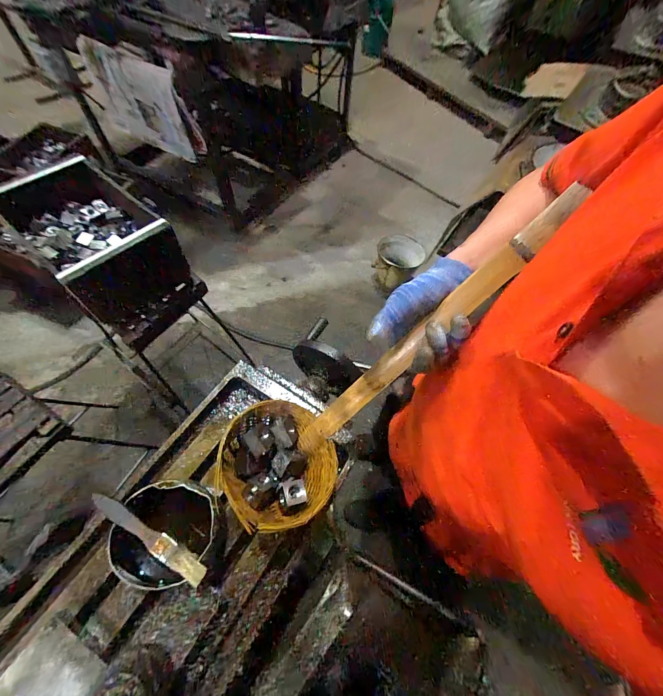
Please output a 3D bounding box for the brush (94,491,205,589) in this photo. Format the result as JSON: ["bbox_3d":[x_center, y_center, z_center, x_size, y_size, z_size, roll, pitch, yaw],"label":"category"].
[{"bbox_3d":[-0.197,0.199,0.323,0.149,0.006,0.021,26,64,10],"label":"brush"}]

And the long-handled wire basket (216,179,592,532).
[{"bbox_3d":[0.048,0.030,0.314,0.450,0.096,0.141,-42,68,17],"label":"long-handled wire basket"}]

